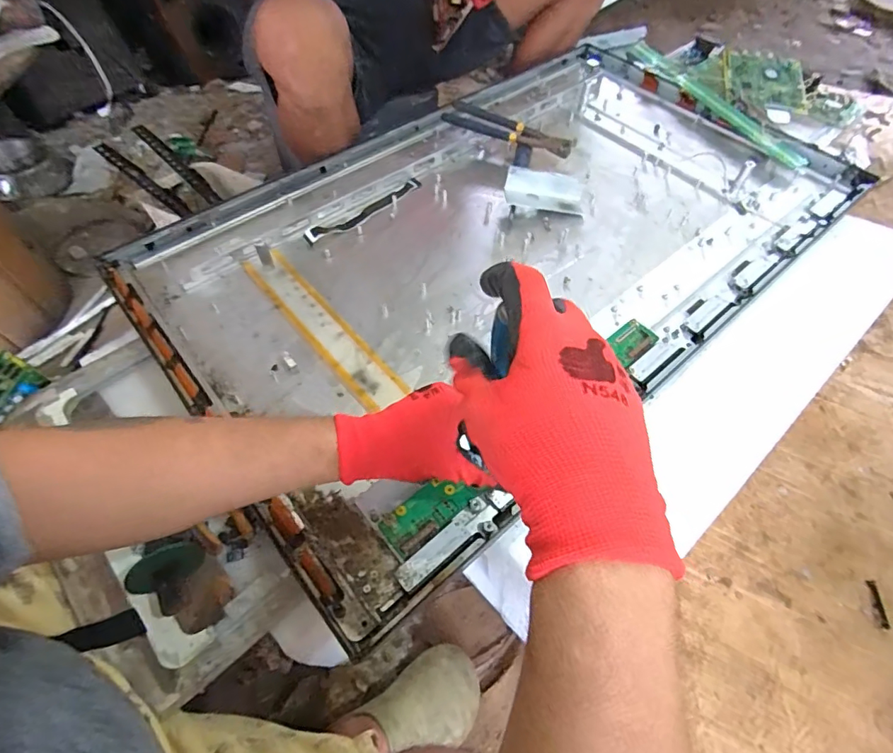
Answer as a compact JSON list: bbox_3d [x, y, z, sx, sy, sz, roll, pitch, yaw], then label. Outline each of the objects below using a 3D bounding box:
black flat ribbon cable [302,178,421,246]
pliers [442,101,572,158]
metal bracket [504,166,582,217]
[{"bbox_3d":[-0.120,-0.254,0.712,0.211,0.023,0.030,-36,66,-21],"label":"black flat ribbon cable"},{"bbox_3d":[0.109,-0.424,0.815,0.228,0.038,0.065,26,61,14],"label":"pliers"},{"bbox_3d":[0.151,-0.284,0.726,0.122,0.040,0.058,6,59,3],"label":"metal bracket"}]

